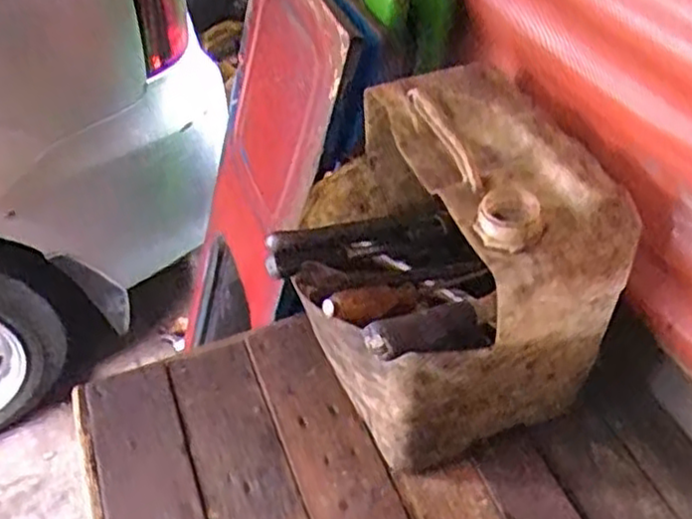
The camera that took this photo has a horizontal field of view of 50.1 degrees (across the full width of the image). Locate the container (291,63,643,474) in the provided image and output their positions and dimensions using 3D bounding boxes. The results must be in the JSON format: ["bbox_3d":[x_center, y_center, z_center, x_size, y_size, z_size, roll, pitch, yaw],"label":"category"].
[{"bbox_3d":[0.087,-0.002,0.775,0.266,0.288,0.295,-14,47,-19],"label":"container"}]

